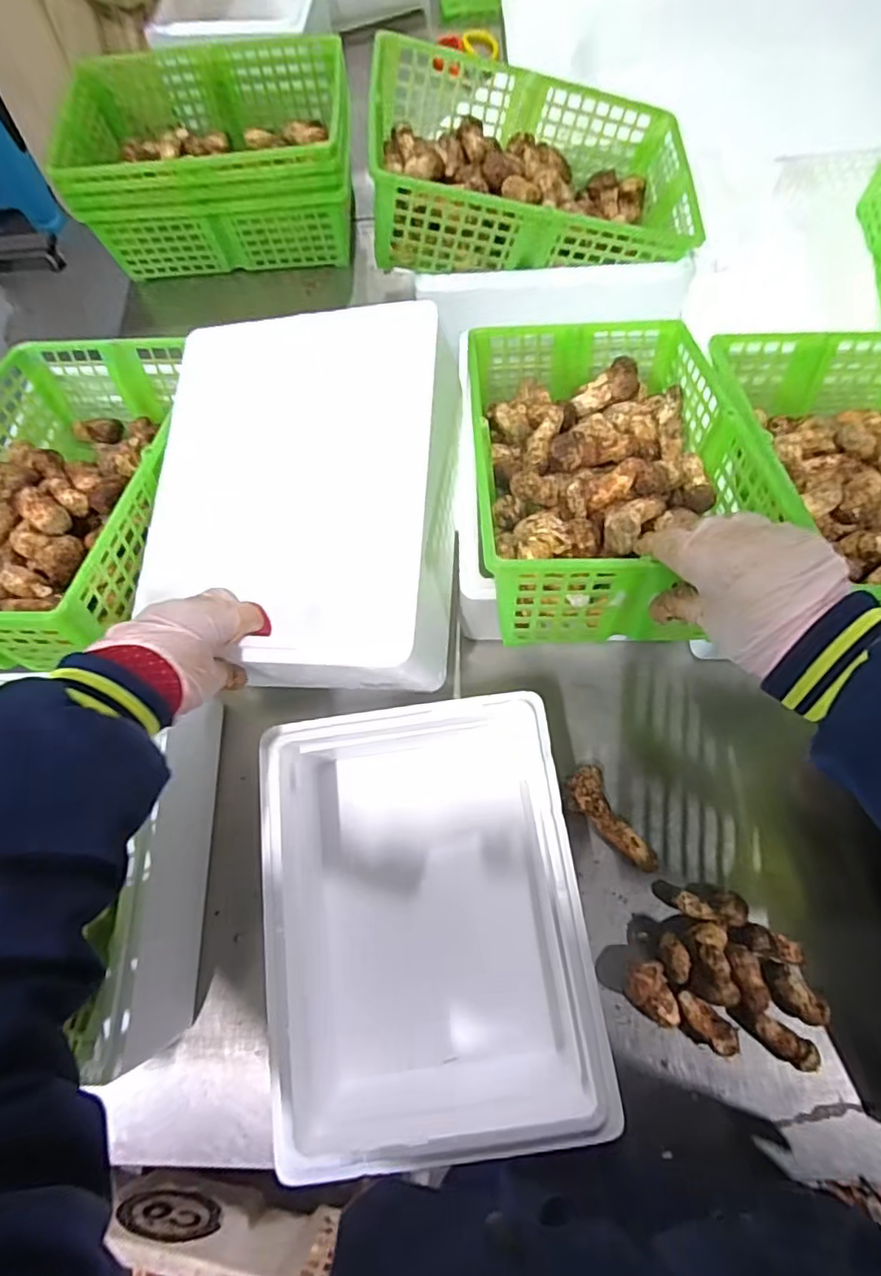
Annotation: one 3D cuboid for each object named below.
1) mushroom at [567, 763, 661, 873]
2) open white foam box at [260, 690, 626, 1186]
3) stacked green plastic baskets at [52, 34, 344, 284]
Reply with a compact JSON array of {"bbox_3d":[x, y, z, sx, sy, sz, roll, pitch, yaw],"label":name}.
[{"bbox_3d":[0.154,0.169,0.535,0.042,0.038,0.107,-34,73,-9],"label":"mushroom"},{"bbox_3d":[-0.010,0.218,0.478,0.224,0.120,0.304,-8,71,-1],"label":"open white foam box"},{"bbox_3d":[-0.294,-0.637,0.783,0.363,0.145,0.252,0,71,2],"label":"stacked green plastic baskets"}]

